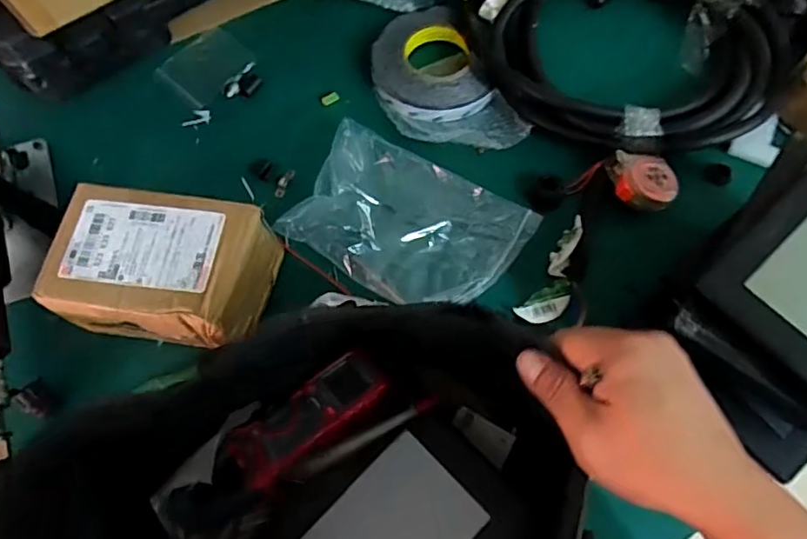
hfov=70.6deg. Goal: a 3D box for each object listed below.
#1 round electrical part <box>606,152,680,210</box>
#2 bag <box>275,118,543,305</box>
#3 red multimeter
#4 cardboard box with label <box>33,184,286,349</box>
[{"bbox_3d":[0.244,-0.088,0.583,0.058,0.033,0.058,4,68,-11],"label":"round electrical part"},{"bbox_3d":[0.006,-0.046,0.577,0.220,0.031,0.144,24,70,11],"label":"bag"},{"bbox_3d":[-0.073,0.114,0.448,0.125,0.026,0.051,-36,71,-12],"label":"red multimeter"},{"bbox_3d":[-0.216,0.003,0.529,0.177,0.095,0.119,7,68,5],"label":"cardboard box with label"}]

